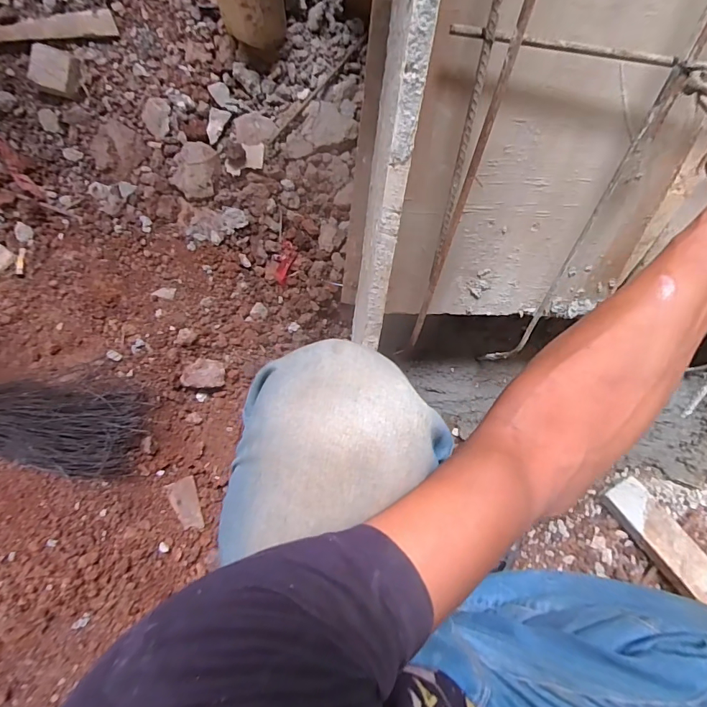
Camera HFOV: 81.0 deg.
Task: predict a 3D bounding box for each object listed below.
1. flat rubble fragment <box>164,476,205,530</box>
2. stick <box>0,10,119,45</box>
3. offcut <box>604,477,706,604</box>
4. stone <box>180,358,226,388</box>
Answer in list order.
[{"bbox_3d":[-0.237,0.216,0.589,0.037,0.004,0.081,-19,105,-41],"label":"flat rubble fragment"},{"bbox_3d":[-0.450,-0.448,0.575,0.225,0.010,0.035,-10,97,-4],"label":"stick"},{"bbox_3d":[0.536,0.320,0.715,0.071,0.029,0.207,-36,67,-1],"label":"offcut"},{"bbox_3d":[-0.217,0.029,0.600,0.058,0.039,0.040,2,92,-5],"label":"stone"}]

